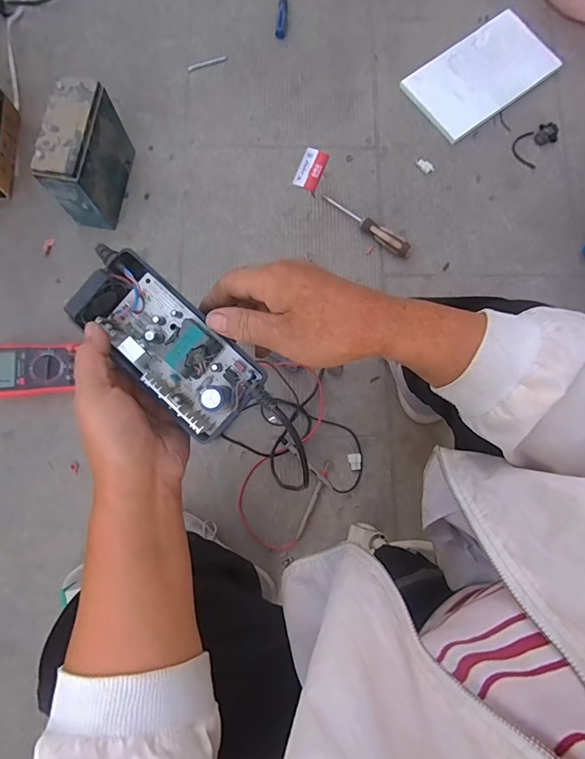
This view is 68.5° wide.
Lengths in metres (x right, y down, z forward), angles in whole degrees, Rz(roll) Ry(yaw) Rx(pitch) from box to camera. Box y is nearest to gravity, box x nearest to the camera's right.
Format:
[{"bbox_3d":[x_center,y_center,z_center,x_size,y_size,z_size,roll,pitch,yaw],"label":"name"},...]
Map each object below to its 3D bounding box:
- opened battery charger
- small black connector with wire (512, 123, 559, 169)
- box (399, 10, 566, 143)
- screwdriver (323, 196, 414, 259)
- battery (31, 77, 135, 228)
[{"bbox_3d":[-0.090,-0.028,0.310,0.066,0.034,0.146,-43,88,-7],"label":"opened battery charger"},{"bbox_3d":[0.504,-0.494,0.890,0.065,0.014,0.096,40,82,6],"label":"small black connector with wire"},{"bbox_3d":[0.402,-0.644,0.902,0.305,0.017,0.177,-38,82,-7],"label":"box"},{"bbox_3d":[0.149,-0.305,0.840,0.201,0.026,0.032,38,82,6],"label":"screwdriver"},{"bbox_3d":[-0.365,-0.395,0.775,0.076,0.174,0.178,11,80,1],"label":"battery"}]

